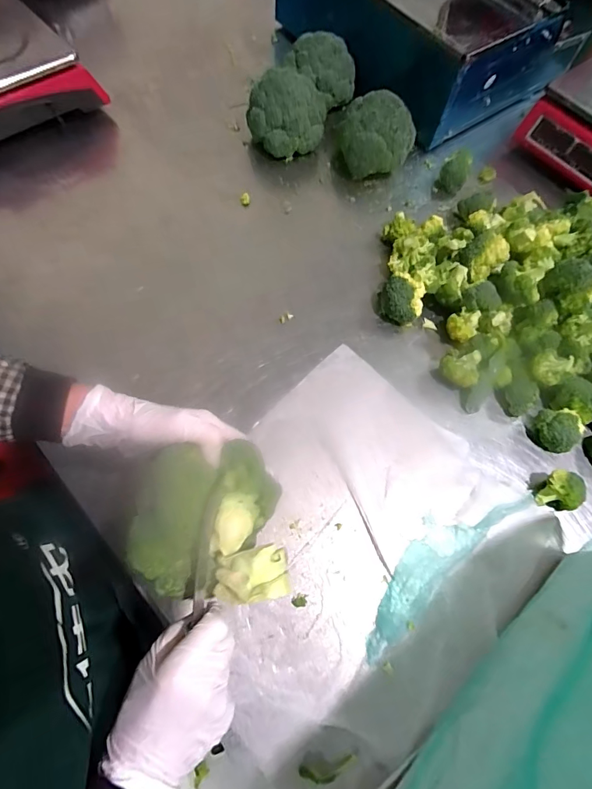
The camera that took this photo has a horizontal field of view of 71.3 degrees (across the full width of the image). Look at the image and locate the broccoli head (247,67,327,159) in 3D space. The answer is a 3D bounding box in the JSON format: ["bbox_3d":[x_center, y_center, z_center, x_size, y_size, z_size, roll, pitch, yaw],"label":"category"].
[{"bbox_3d":[-0.011,-0.493,0.724,0.129,0.104,0.099,-32,72,-15],"label":"broccoli head"}]

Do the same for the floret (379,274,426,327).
[{"bbox_3d":[0.159,-0.146,0.618,0.066,0.051,0.067,17,67,4],"label":"floret"}]

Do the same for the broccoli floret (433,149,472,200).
[{"bbox_3d":[0.284,-0.396,0.742,0.051,0.054,0.074,27,68,8],"label":"broccoli floret"}]

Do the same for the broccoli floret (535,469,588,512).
[{"bbox_3d":[0.338,0.120,0.523,0.050,0.040,0.043,18,67,5],"label":"broccoli floret"}]

